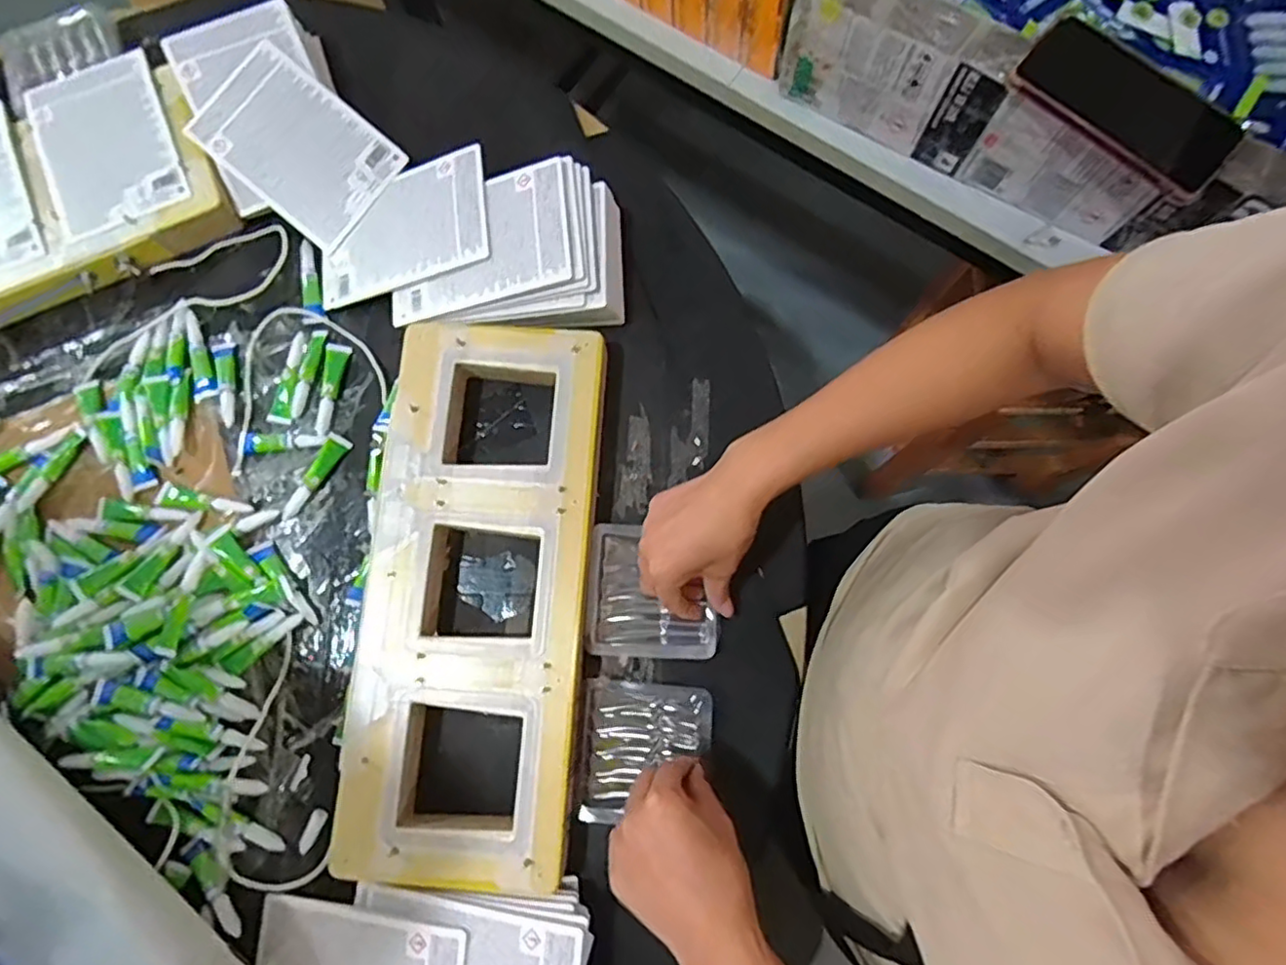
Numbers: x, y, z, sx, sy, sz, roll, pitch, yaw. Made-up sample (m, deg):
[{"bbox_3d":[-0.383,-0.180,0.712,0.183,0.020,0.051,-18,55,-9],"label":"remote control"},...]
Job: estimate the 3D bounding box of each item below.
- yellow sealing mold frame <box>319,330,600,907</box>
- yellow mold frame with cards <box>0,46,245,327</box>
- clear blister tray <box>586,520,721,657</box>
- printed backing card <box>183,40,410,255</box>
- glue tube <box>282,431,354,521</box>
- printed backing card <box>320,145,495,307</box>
[{"bbox_3d":[-0.128,0.080,0.516,0.169,0.039,0.425,2,78,2],"label":"yellow sealing mold frame"},{"bbox_3d":[-0.609,-0.246,0.592,0.430,0.040,0.219,-25,78,-4],"label":"yellow mold frame with cards"},{"bbox_3d":[0.009,0.087,0.519,0.100,0.016,0.101,4,78,2],"label":"clear blister tray"},{"bbox_3d":[-0.317,-0.308,0.593,0.165,0.010,0.116,40,93,-5],"label":"printed backing card"},{"bbox_3d":[-0.283,-0.006,0.552,0.017,0.009,0.081,33,81,8],"label":"glue tube"},{"bbox_3d":[-0.215,-0.228,0.578,0.166,0.006,0.115,-12,76,16],"label":"printed backing card"}]

